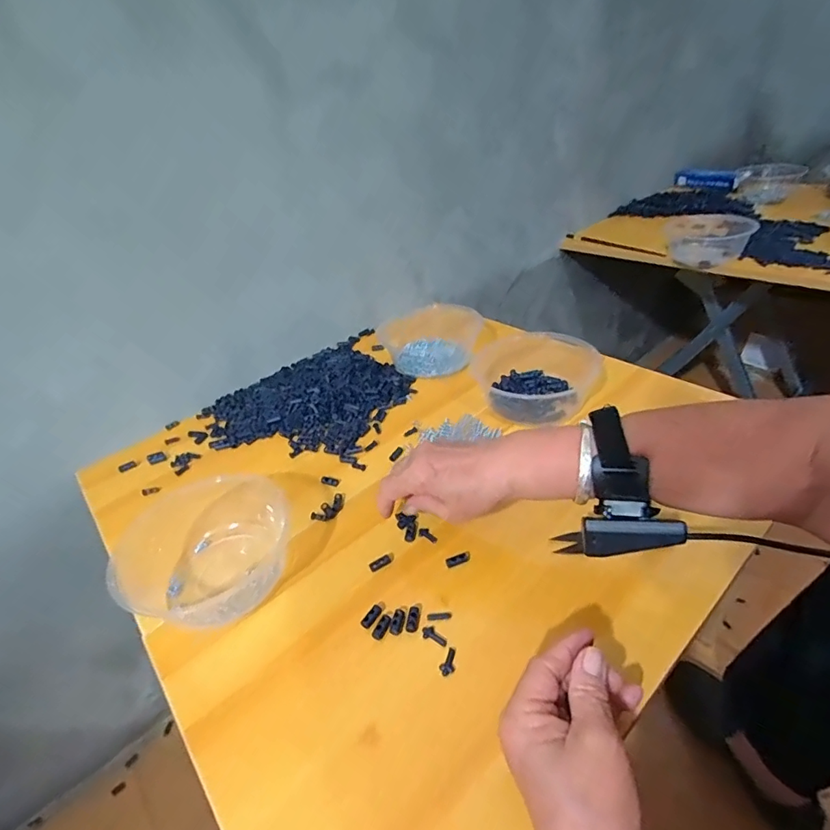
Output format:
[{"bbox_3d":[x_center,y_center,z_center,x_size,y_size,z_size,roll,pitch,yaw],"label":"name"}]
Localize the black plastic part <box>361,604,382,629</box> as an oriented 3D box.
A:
[{"bbox_3d":[-0.034,0.156,0.376,0.009,0.004,0.019,19,43,33],"label":"black plastic part"}]

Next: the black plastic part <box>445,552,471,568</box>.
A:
[{"bbox_3d":[0.037,0.121,0.409,0.022,0.004,0.009,-18,36,-15],"label":"black plastic part"}]

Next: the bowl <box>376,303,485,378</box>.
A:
[{"bbox_3d":[0.019,-0.105,0.690,0.134,0.061,0.139,-5,35,4],"label":"bowl"}]

